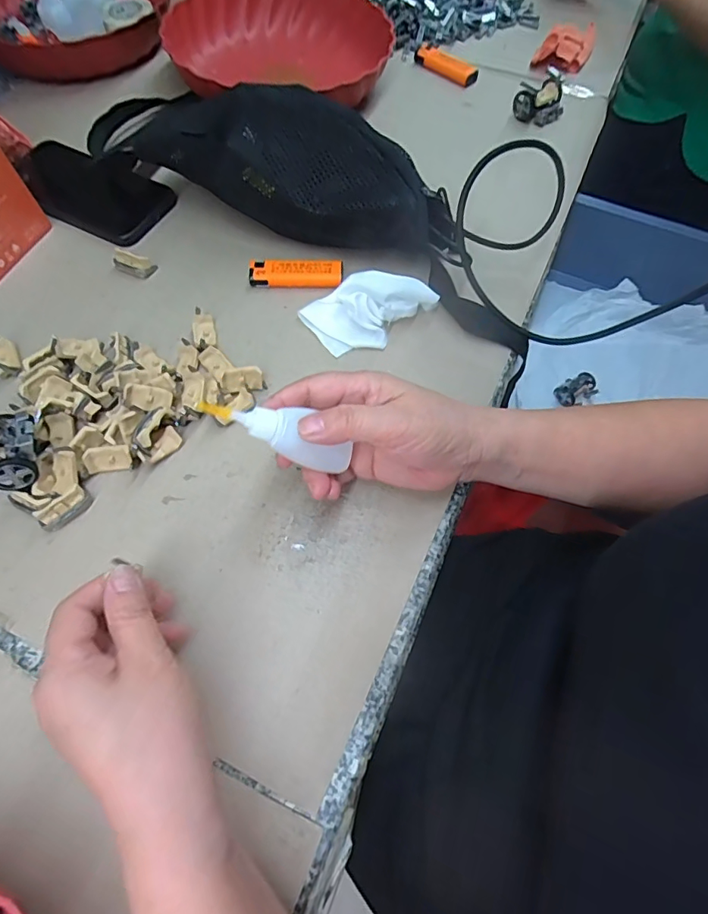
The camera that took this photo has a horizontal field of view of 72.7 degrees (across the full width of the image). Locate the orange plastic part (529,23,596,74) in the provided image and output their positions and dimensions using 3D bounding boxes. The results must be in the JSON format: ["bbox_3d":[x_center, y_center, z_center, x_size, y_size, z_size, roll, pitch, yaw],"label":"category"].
[{"bbox_3d":[0.257,-0.493,0.578,0.056,0.026,0.077,29,67,13],"label":"orange plastic part"}]

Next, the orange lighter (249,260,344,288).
[{"bbox_3d":[-0.050,-0.159,0.420,0.080,0.016,0.022,2,64,1],"label":"orange lighter"}]

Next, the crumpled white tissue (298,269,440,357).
[{"bbox_3d":[0.014,-0.120,0.390,0.109,0.033,0.055,-10,64,-5],"label":"crumpled white tissue"}]

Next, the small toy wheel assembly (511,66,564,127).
[{"bbox_3d":[0.208,-0.391,0.525,0.052,0.031,0.042,-40,70,-18],"label":"small toy wheel assembly"}]

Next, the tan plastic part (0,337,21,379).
[{"bbox_3d":[-0.275,-0.079,0.378,0.018,0.015,0.039,-28,67,-13],"label":"tan plastic part"}]

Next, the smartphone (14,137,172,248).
[{"bbox_3d":[-0.261,-0.260,0.470,0.172,0.009,0.080,28,67,13],"label":"smartphone"}]

